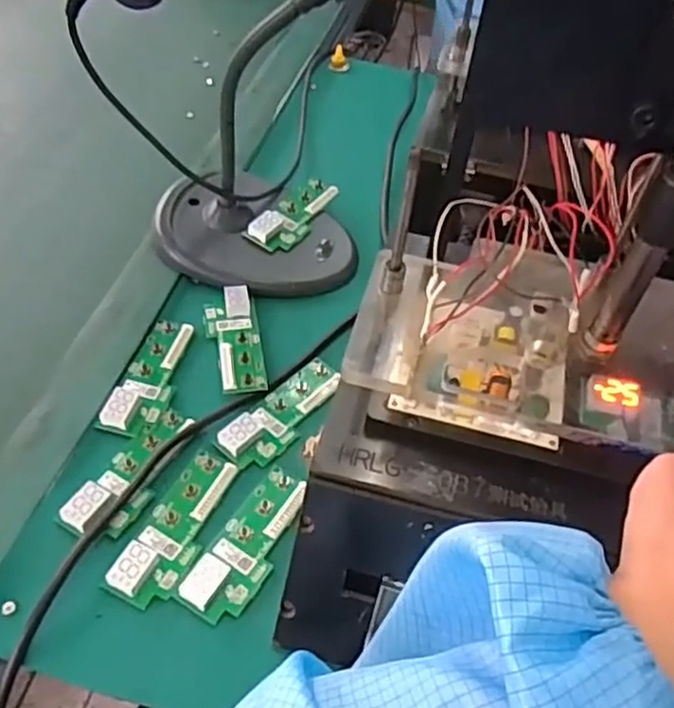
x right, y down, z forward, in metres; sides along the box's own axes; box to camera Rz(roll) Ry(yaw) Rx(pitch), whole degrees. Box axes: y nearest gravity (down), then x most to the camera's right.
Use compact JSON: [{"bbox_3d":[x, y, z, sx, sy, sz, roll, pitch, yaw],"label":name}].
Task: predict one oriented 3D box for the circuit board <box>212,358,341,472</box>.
[{"bbox_3d":[-0.034,0.039,0.470,0.036,0.008,0.102,36,56,25],"label":"circuit board"}]

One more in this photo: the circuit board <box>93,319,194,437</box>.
[{"bbox_3d":[-0.127,0.013,0.479,0.034,0.009,0.100,11,49,7],"label":"circuit board"}]

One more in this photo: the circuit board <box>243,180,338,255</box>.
[{"bbox_3d":[-0.033,-0.117,0.581,0.034,0.015,0.099,28,53,20],"label":"circuit board"}]

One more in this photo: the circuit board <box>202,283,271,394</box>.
[{"bbox_3d":[-0.074,-0.011,0.505,0.037,0.008,0.099,-9,50,-10],"label":"circuit board"}]

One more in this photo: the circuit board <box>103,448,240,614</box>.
[{"bbox_3d":[-0.093,0.099,0.409,0.036,0.009,0.099,19,50,13],"label":"circuit board"}]

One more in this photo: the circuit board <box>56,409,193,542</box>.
[{"bbox_3d":[-0.124,0.071,0.428,0.035,0.010,0.098,22,51,16],"label":"circuit board"}]

